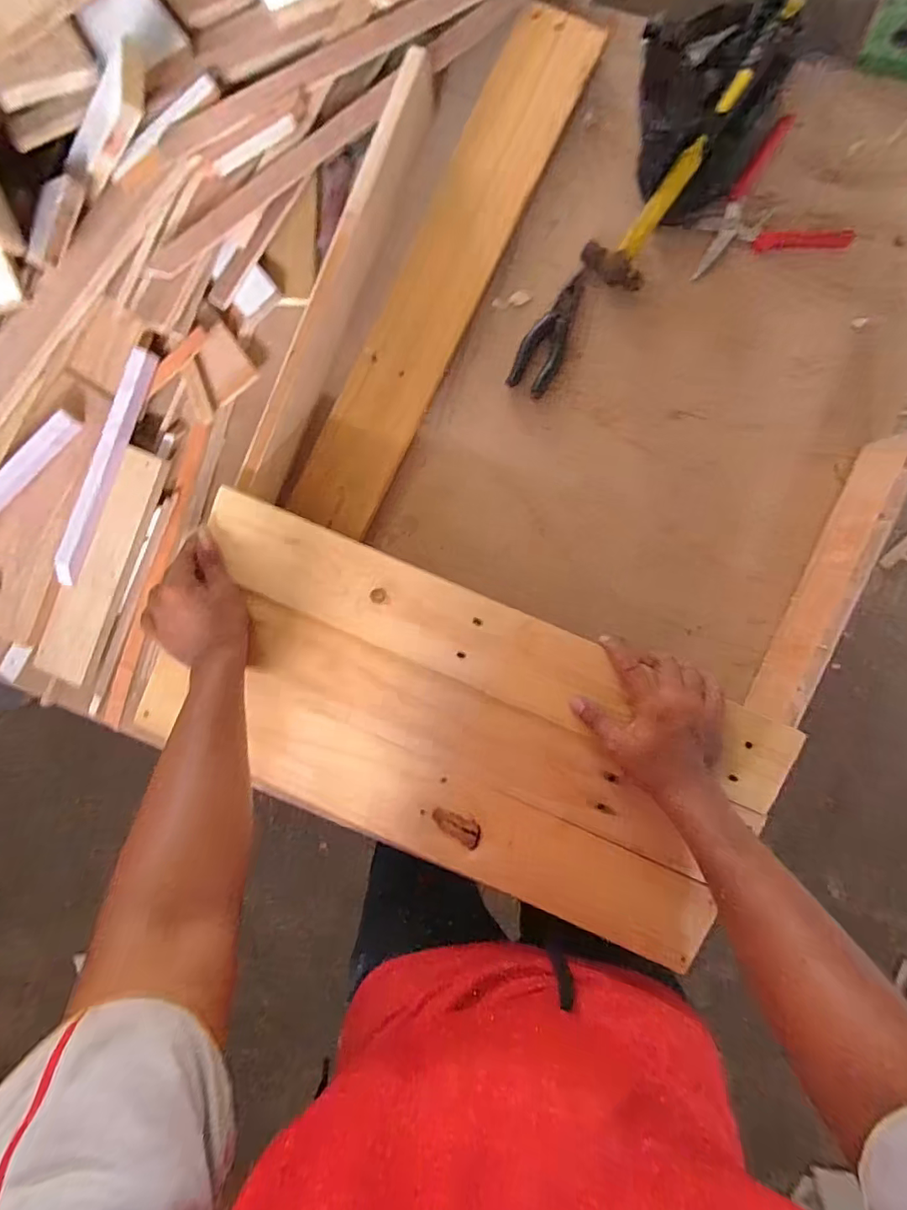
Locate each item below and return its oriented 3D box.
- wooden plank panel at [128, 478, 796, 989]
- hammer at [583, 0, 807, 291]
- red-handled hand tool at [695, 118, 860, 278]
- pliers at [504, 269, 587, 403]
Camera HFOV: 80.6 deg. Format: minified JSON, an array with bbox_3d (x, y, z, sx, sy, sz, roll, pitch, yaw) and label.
[{"bbox_3d":[0.000,0.128,0.557,0.621,0.032,0.284,22,94,3],"label":"wooden plank panel"},{"bbox_3d":[0.261,-0.494,0.576,0.066,0.024,0.304,36,107,2],"label":"hammer"},{"bbox_3d":[0.355,-0.455,0.597,0.158,0.040,0.131,-6,92,4],"label":"red-handled hand tool"},{"bbox_3d":[0.115,-0.317,0.628,0.049,0.019,0.141,29,94,2],"label":"pliers"}]

